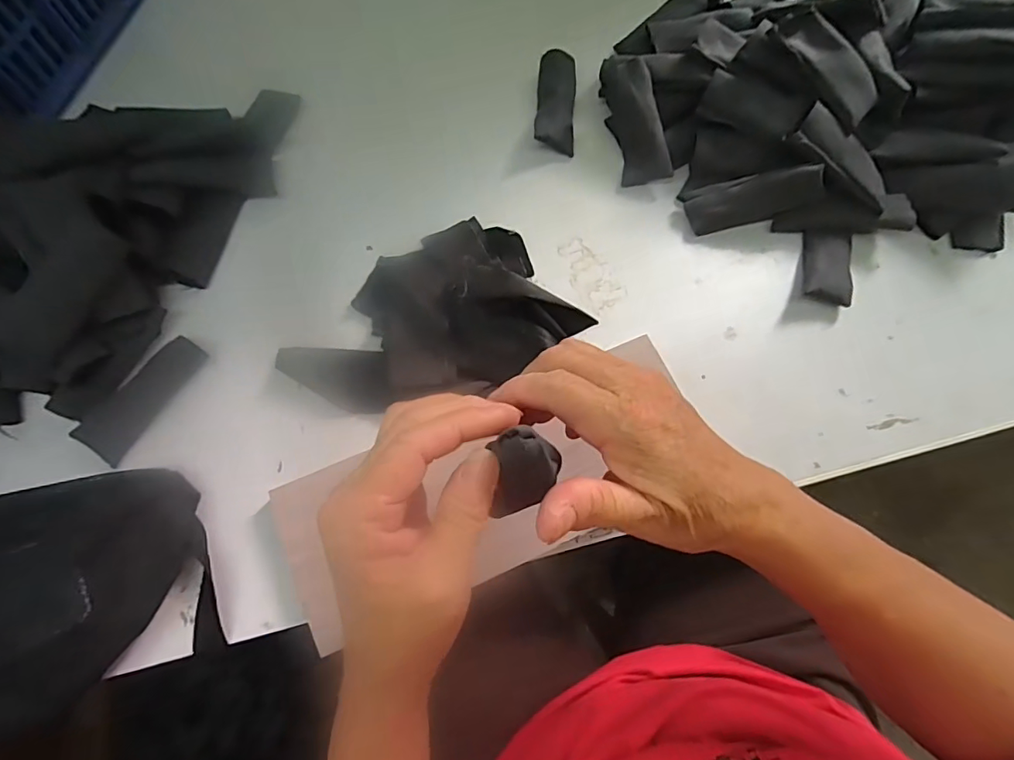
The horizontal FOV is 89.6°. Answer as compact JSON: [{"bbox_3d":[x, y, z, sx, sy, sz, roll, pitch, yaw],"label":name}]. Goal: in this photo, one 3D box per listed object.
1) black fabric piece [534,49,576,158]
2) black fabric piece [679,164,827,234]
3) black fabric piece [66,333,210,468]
[{"bbox_3d":[0.048,-0.266,0.488,0.037,0.018,0.106,4,73,0],"label":"black fabric piece"},{"bbox_3d":[0.212,-0.154,0.440,0.106,0.039,0.014,-11,35,14],"label":"black fabric piece"},{"bbox_3d":[-0.289,0.012,0.406,0.039,0.010,0.105,32,75,8],"label":"black fabric piece"}]

